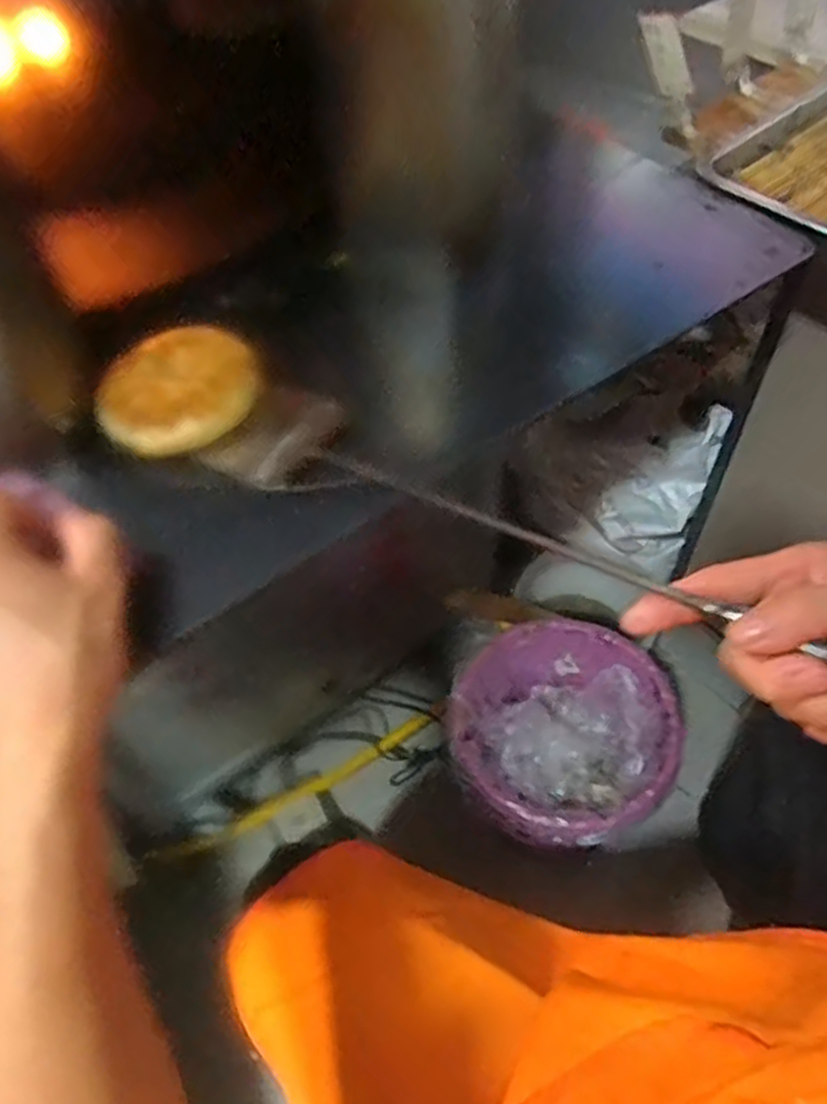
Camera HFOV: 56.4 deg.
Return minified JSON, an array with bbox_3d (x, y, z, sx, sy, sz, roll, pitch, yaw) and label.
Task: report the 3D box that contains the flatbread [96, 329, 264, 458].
[{"bbox_3d":[-0.142,-0.099,0.464,0.094,0.018,0.094,-23,56,-13],"label":"flatbread"}]

